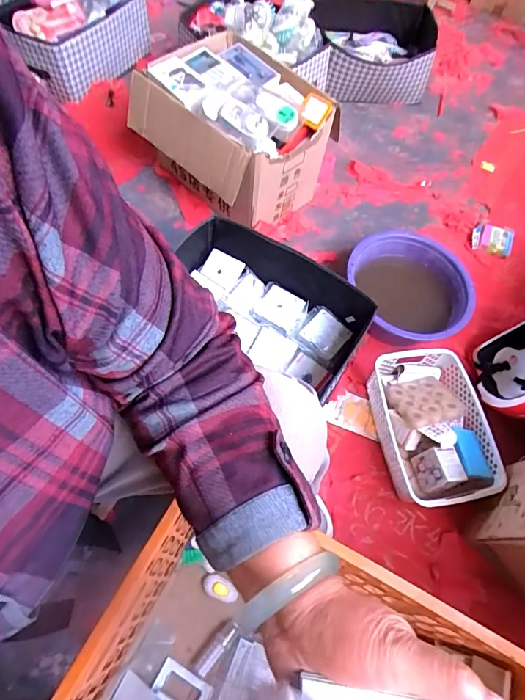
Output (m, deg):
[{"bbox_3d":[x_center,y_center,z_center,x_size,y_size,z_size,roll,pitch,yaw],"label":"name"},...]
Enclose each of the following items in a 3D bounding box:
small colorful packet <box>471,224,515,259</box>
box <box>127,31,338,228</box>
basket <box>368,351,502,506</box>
[{"bbox_3d":[0.636,-0.307,1.143,0.104,0.025,0.107,22,62,6],"label":"small colorful packet"},{"bbox_3d":[-0.085,-0.559,1.084,0.354,0.296,0.434,-37,71,-22],"label":"box"},{"bbox_3d":[0.340,0.151,0.832,0.209,0.086,0.306,0,62,-5],"label":"basket"}]

